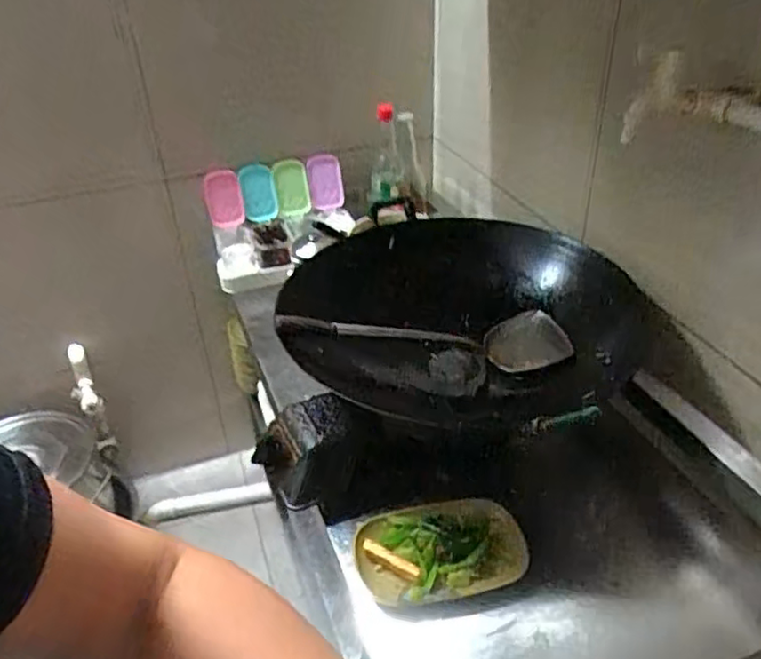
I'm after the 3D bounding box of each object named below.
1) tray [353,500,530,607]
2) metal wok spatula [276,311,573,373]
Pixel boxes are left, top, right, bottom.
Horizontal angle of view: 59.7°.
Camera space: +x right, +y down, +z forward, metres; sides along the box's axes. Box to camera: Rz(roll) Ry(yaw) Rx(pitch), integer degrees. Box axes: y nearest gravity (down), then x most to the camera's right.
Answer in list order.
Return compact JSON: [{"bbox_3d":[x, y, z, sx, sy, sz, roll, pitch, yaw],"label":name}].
[{"bbox_3d":[0.070,0.258,0.785,0.197,0.039,0.125,-7,35,-7],"label":"tray"},{"bbox_3d":[0.062,0.000,0.881,0.393,0.057,0.093,6,33,-17],"label":"metal wok spatula"}]

